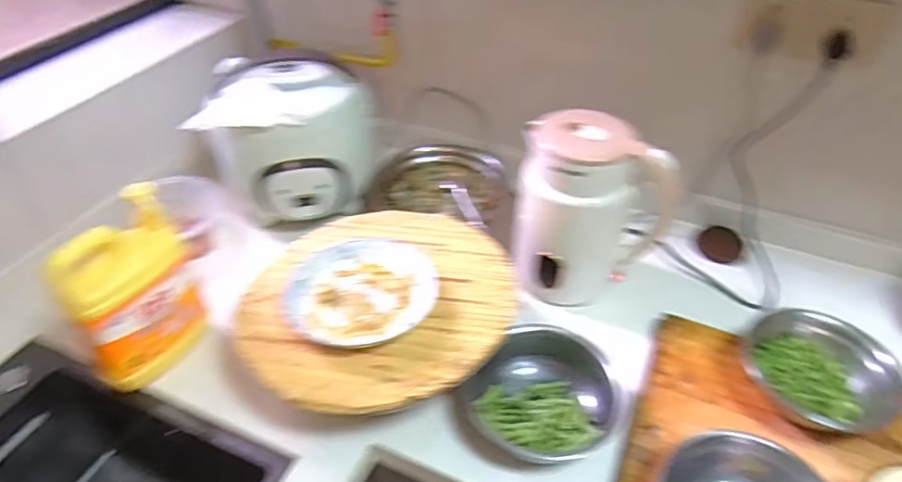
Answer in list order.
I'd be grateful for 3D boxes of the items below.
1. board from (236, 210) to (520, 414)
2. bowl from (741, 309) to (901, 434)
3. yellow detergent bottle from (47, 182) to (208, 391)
[{"bbox_3d":[-0.089,0.064,0.763,0.321,0.036,0.347,23,46,25],"label":"board"},{"bbox_3d":[0.452,0.154,0.737,0.175,0.076,0.152,18,44,20],"label":"bowl"},{"bbox_3d":[-0.386,0.075,0.740,0.068,0.238,0.142,14,43,15],"label":"yellow detergent bottle"}]

